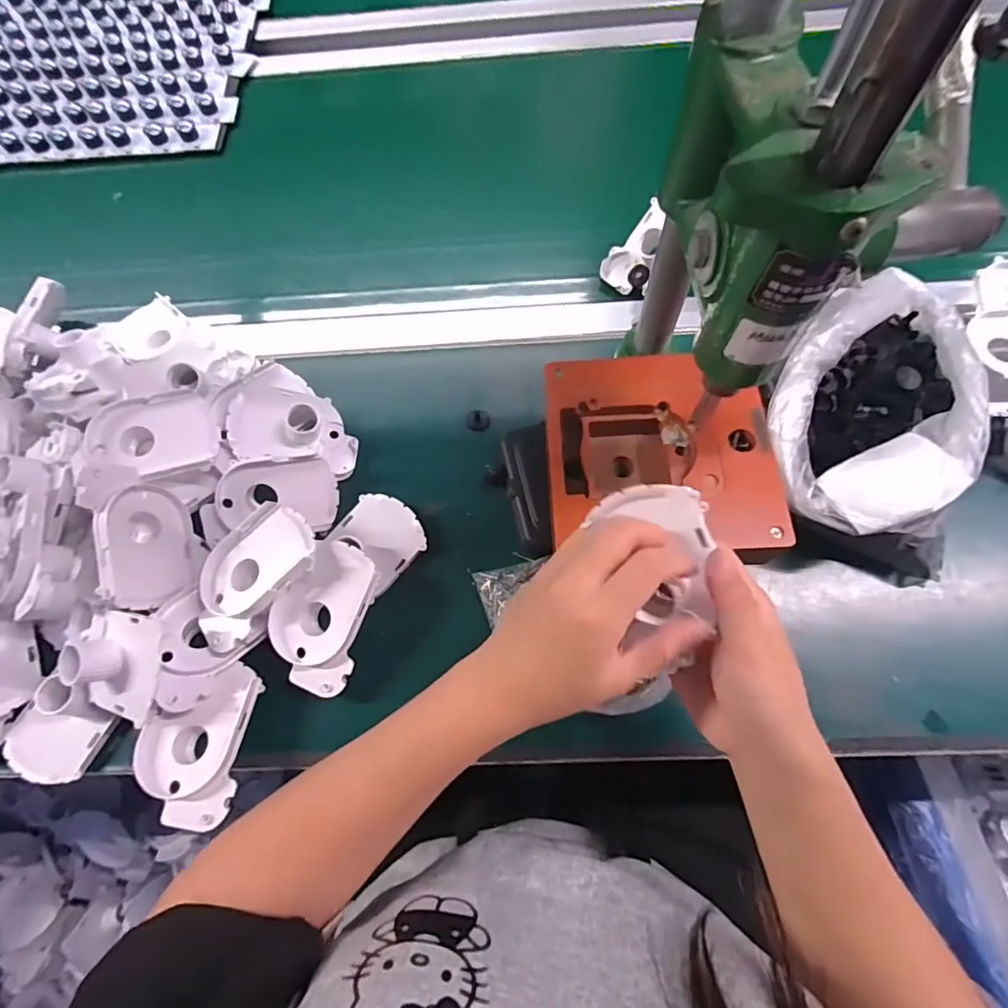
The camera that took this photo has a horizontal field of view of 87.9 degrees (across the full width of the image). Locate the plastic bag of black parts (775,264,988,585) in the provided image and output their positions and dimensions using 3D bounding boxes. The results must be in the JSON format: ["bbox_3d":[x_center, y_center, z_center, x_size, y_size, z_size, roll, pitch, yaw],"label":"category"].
[{"bbox_3d":[0.270,-0.064,0.401,0.143,0.092,0.229,14,70,9],"label":"plastic bag of black parts"}]

